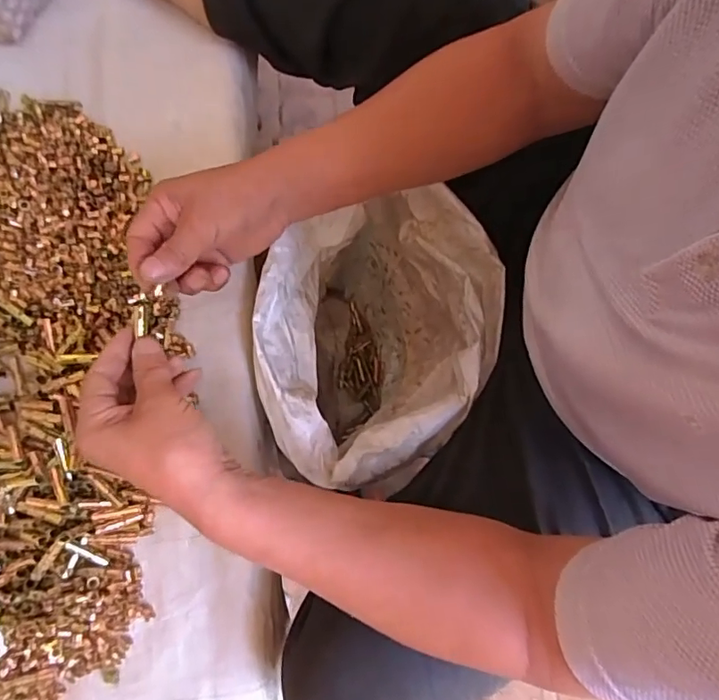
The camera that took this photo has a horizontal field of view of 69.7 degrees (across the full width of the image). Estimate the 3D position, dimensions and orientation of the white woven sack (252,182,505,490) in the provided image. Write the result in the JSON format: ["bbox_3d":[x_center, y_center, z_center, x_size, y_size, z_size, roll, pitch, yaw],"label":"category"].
[{"bbox_3d":[0.021,0.000,0.682,0.230,0.426,0.318,21,80,3],"label":"white woven sack"}]

